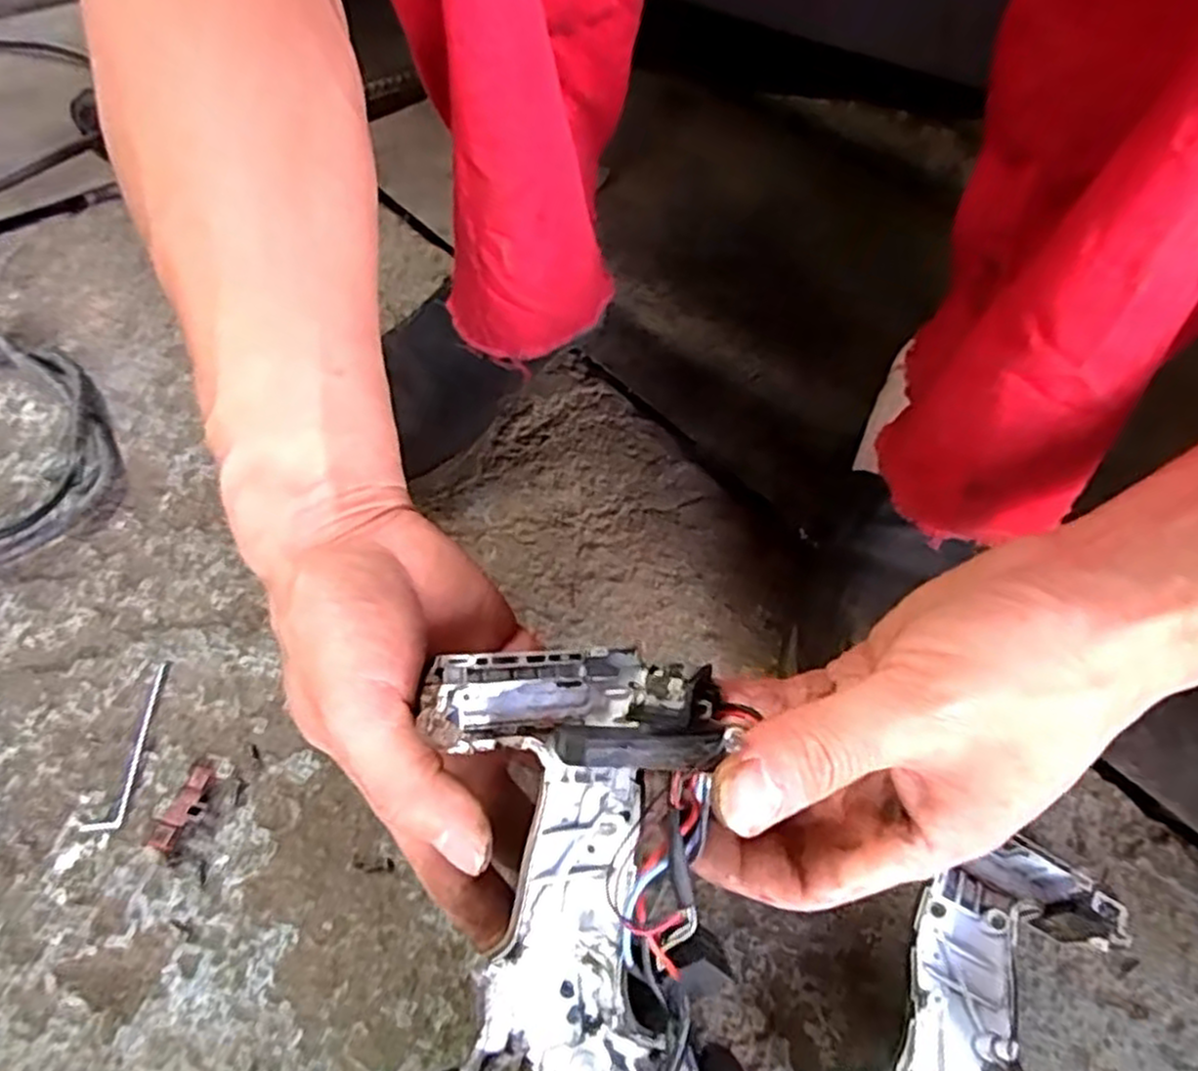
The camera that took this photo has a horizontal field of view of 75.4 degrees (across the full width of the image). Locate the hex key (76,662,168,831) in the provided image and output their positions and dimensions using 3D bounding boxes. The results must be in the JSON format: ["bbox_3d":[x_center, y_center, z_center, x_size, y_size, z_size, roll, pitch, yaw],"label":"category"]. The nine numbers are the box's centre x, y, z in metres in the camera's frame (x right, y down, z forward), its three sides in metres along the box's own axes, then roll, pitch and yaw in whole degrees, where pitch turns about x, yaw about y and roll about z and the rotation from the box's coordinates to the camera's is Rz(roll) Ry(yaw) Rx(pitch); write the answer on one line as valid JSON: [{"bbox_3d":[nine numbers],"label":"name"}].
[{"bbox_3d":[-0.232,0.104,0.390,0.017,0.004,0.087,4,54,3],"label":"hex key"}]

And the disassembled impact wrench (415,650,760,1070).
[{"bbox_3d":[-0.002,0.146,0.245,0.115,0.076,0.211,1,82,0],"label":"disassembled impact wrench"}]

